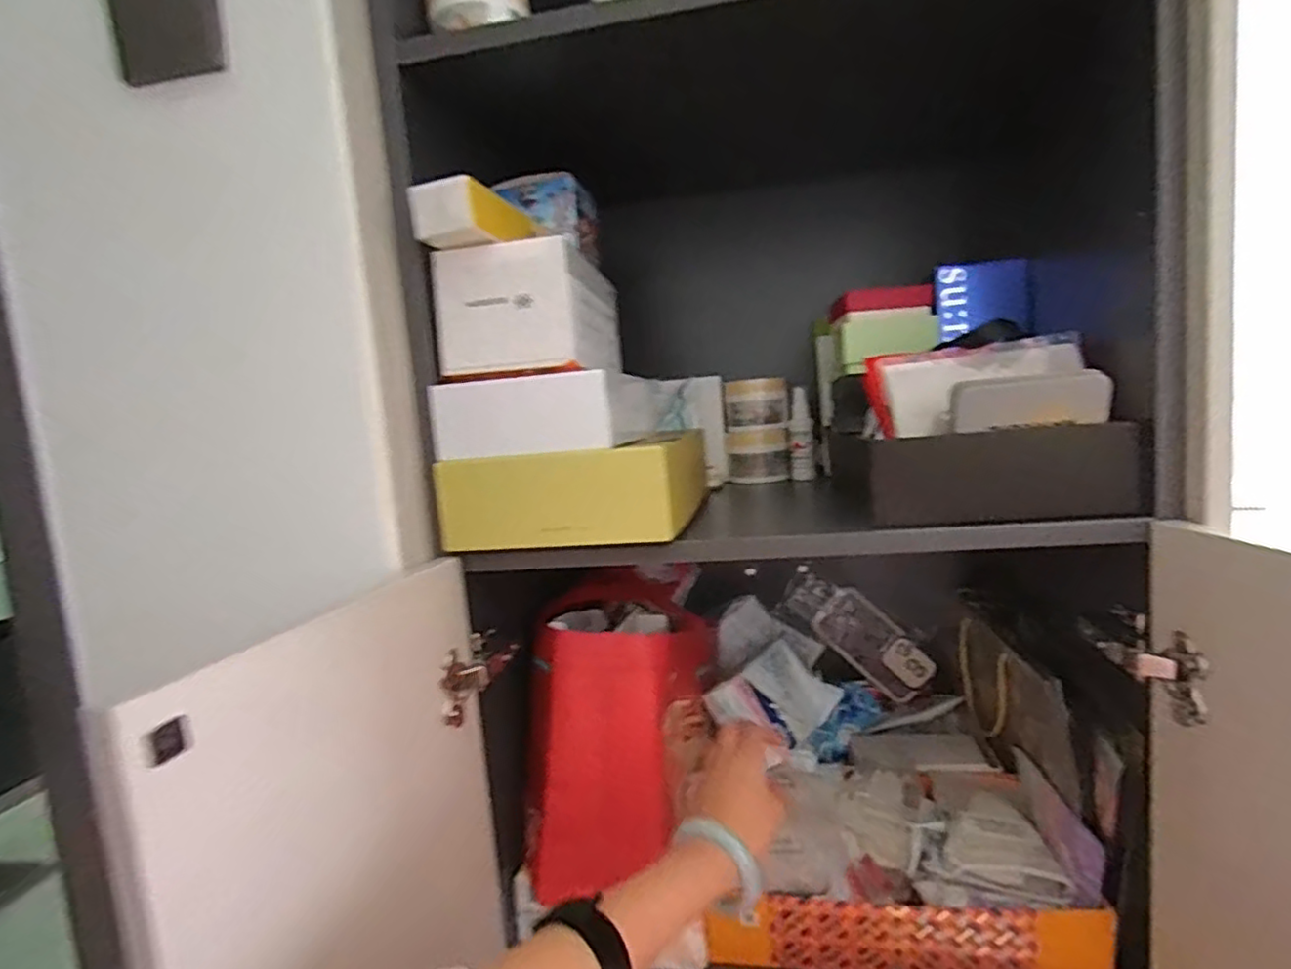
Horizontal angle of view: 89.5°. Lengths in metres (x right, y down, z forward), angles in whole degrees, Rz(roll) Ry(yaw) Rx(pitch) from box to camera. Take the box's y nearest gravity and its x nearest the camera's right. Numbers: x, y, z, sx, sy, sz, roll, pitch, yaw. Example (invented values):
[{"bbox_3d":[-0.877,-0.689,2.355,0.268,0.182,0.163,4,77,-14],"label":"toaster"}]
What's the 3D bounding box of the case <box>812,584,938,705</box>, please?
[{"bbox_3d":[0.321,0.227,0.916,0.078,0.177,0.012,-47,2,8],"label":"case"}]

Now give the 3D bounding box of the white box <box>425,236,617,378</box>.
[{"bbox_3d":[-0.101,-0.156,0.627,0.122,0.098,0.196,-4,7,9],"label":"white box"}]

